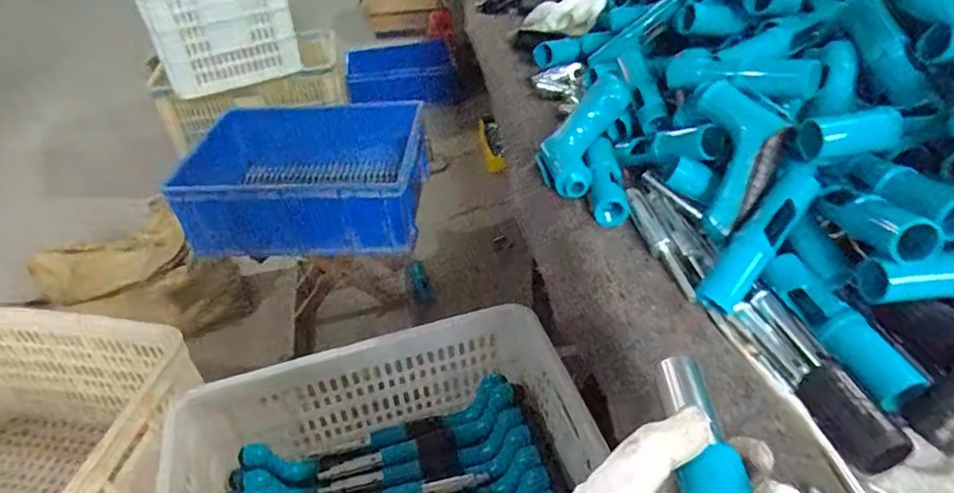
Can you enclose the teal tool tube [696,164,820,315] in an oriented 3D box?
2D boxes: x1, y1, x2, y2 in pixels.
[{"bbox_3d":[0.208,-0.005,0.425,0.122,0.024,0.025,-53,49,2],"label":"teal tool tube"}]

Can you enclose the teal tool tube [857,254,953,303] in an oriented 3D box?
[{"bbox_3d":[0.312,0.018,0.375,0.120,0.033,0.024,-6,39,-1],"label":"teal tool tube"}]

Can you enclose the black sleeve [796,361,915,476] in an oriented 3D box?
[{"bbox_3d":[0.225,0.101,0.350,0.033,0.027,0.061,-12,39,-8],"label":"black sleeve"}]

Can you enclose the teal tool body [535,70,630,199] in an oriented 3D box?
[{"bbox_3d":[0.100,-0.105,0.543,0.063,0.033,0.124,25,74,32],"label":"teal tool body"}]

